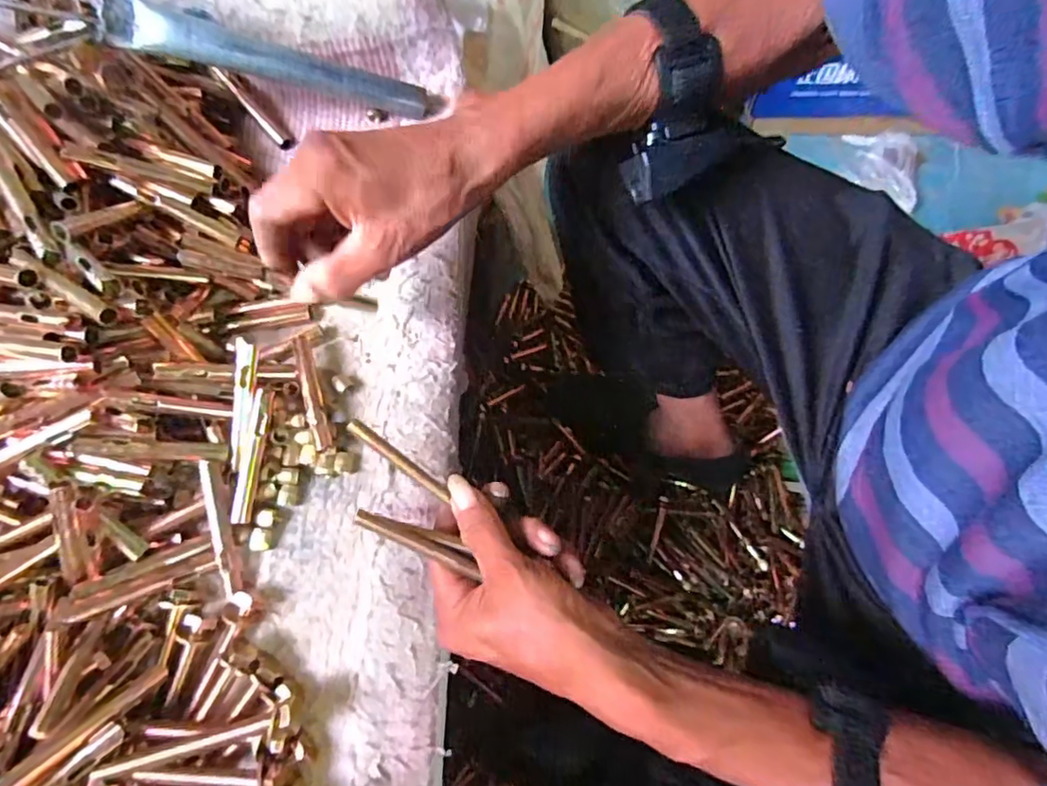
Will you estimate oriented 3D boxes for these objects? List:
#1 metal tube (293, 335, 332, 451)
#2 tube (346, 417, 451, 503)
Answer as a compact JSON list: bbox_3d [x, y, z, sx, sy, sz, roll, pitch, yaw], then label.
[{"bbox_3d":[-0.141,0.000,0.377,0.013,0.014,0.080,-19,71,-5],"label":"metal tube"},{"bbox_3d":[-0.072,0.039,0.329,0.070,0.005,0.007,40,75,-11],"label":"tube"}]

